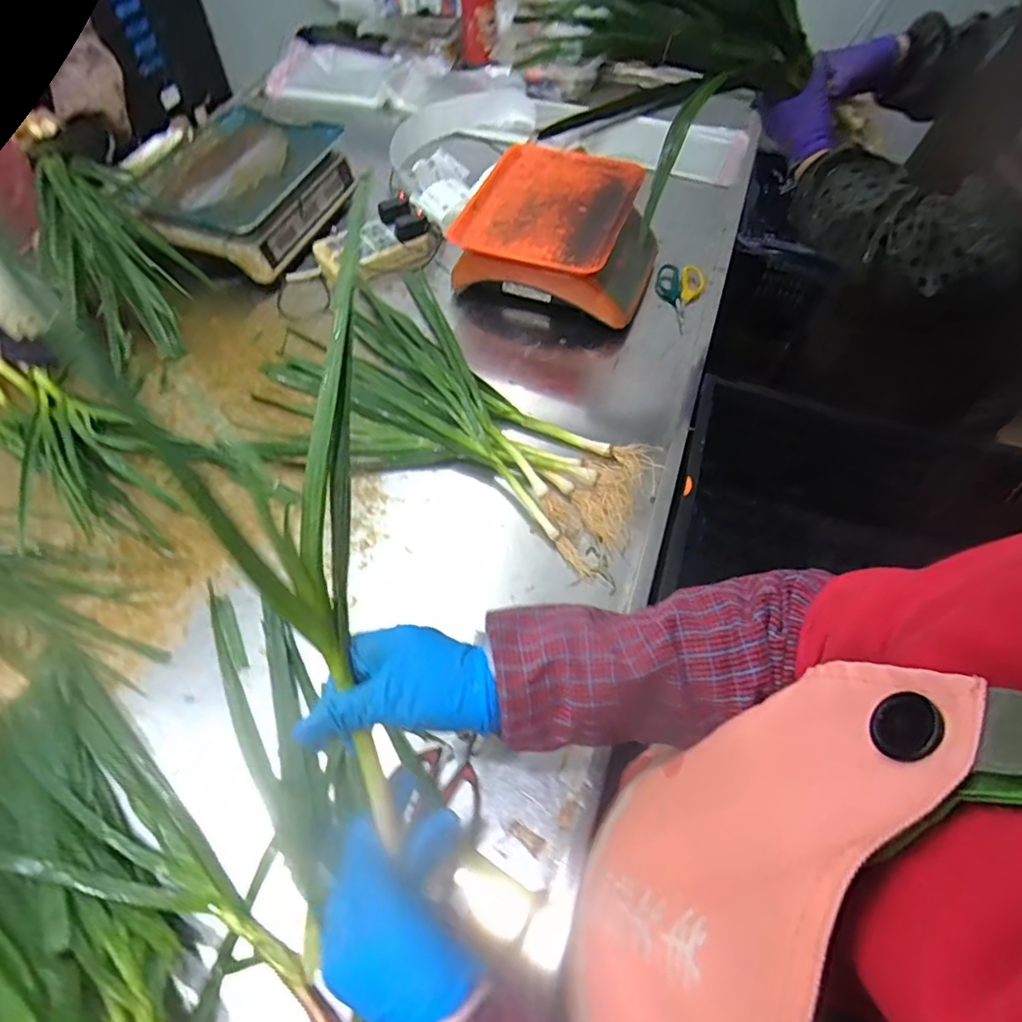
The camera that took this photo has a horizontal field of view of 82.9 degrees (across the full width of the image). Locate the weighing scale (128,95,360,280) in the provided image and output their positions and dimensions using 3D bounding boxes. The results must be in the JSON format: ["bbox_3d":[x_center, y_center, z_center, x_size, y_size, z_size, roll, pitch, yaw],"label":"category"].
[{"bbox_3d":[-0.436,-0.540,0.971,0.268,0.097,0.334,17,60,10],"label":"weighing scale"}]

